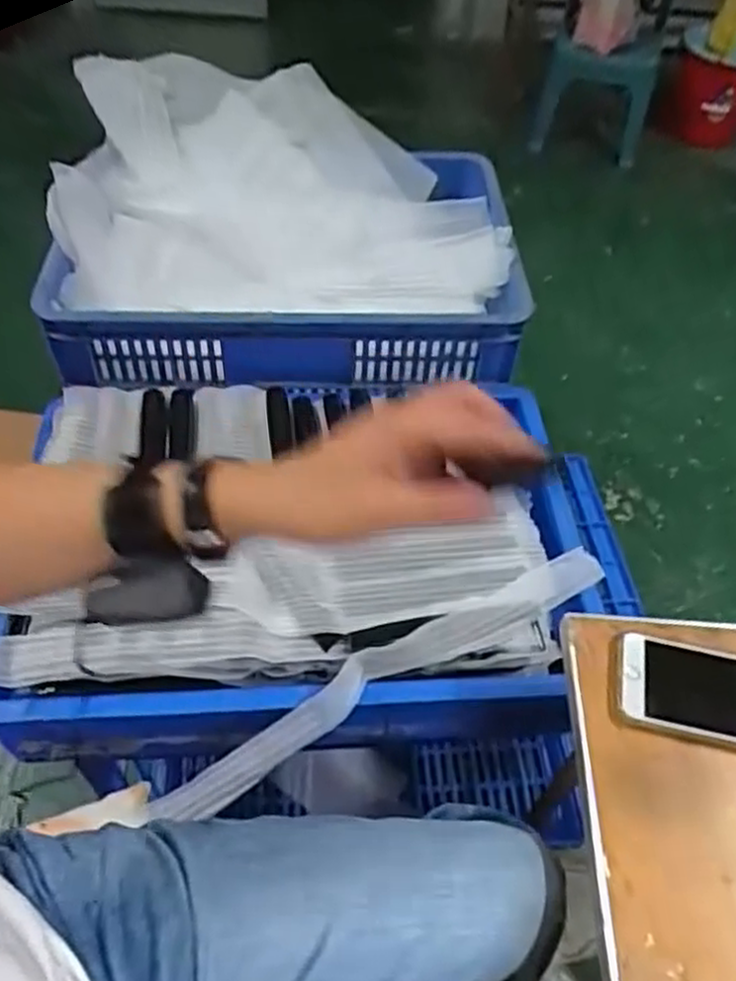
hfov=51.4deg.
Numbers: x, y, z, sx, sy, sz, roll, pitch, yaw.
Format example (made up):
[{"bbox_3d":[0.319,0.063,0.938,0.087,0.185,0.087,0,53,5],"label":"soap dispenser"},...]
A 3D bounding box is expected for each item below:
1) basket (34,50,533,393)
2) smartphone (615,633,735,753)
[{"bbox_3d":[-0.095,-0.345,0.989,0.569,0.217,0.391,0,51,-3],"label":"basket"},{"bbox_3d":[0.278,0.163,0.604,0.161,0.008,0.081,11,55,5],"label":"smartphone"}]

